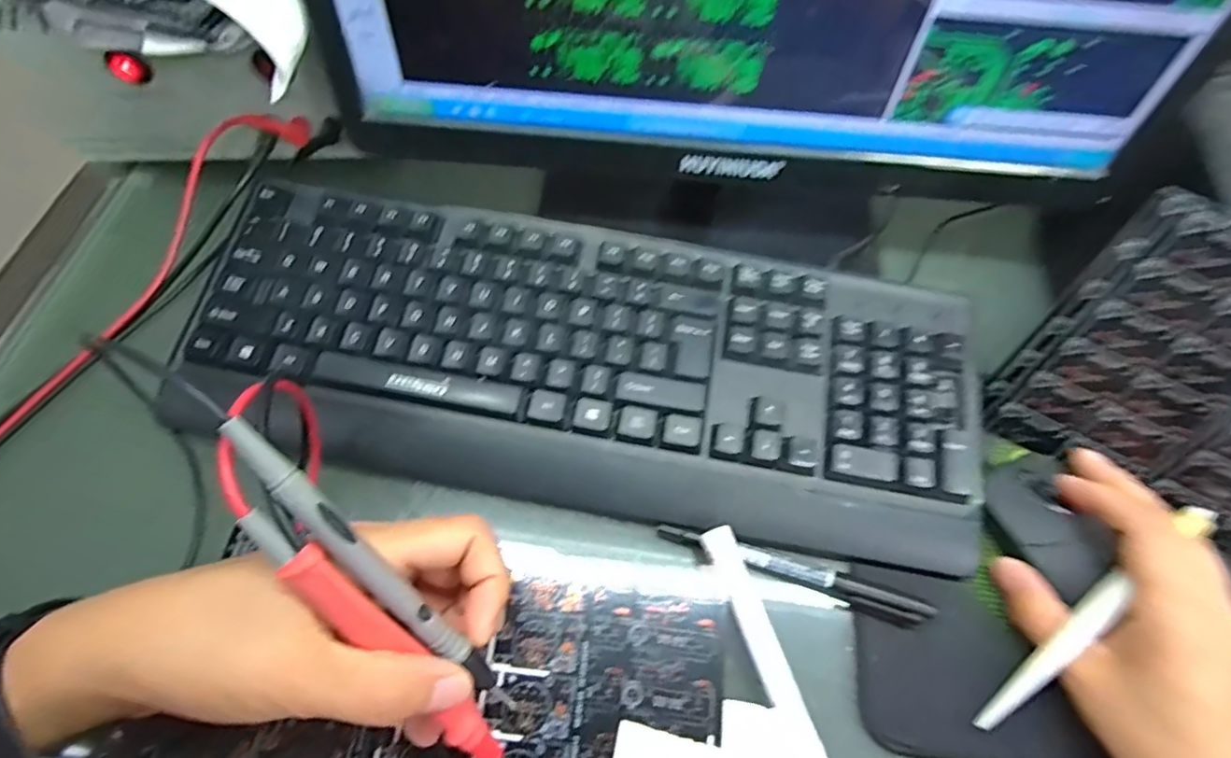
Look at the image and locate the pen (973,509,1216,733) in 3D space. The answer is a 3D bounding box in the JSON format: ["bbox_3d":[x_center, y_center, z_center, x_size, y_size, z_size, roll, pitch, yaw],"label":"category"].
[{"bbox_3d":[0.216,0.109,0.274,0.139,0.006,0.011,-46,72,3],"label":"pen"}]

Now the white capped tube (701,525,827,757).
[{"bbox_3d":[0.075,0.140,0.280,0.015,0.014,0.143,-16,65,-11],"label":"white capped tube"}]

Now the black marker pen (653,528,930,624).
[{"bbox_3d":[0.091,0.098,0.310,0.138,0.010,0.011,19,64,6],"label":"black marker pen"}]

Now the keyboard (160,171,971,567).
[{"bbox_3d":[-0.015,-0.009,0.340,0.424,0.038,0.149,10,63,2],"label":"keyboard"}]

